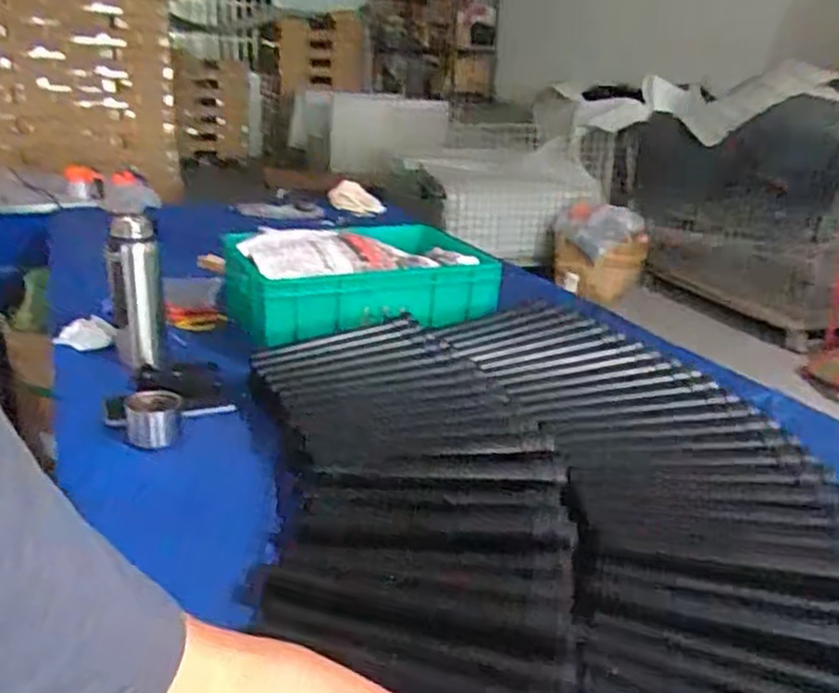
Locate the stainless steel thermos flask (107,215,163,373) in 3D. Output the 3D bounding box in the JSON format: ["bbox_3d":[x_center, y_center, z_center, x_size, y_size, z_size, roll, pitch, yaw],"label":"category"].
[{"bbox_3d":[-0.406,-0.069,1.046,0.070,0.226,0.058,-7,23,-22],"label":"stainless steel thermos flask"}]

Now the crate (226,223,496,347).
[{"bbox_3d":[-0.106,-0.098,1.231,0.400,0.144,0.309,-8,24,-26],"label":"crate"}]

